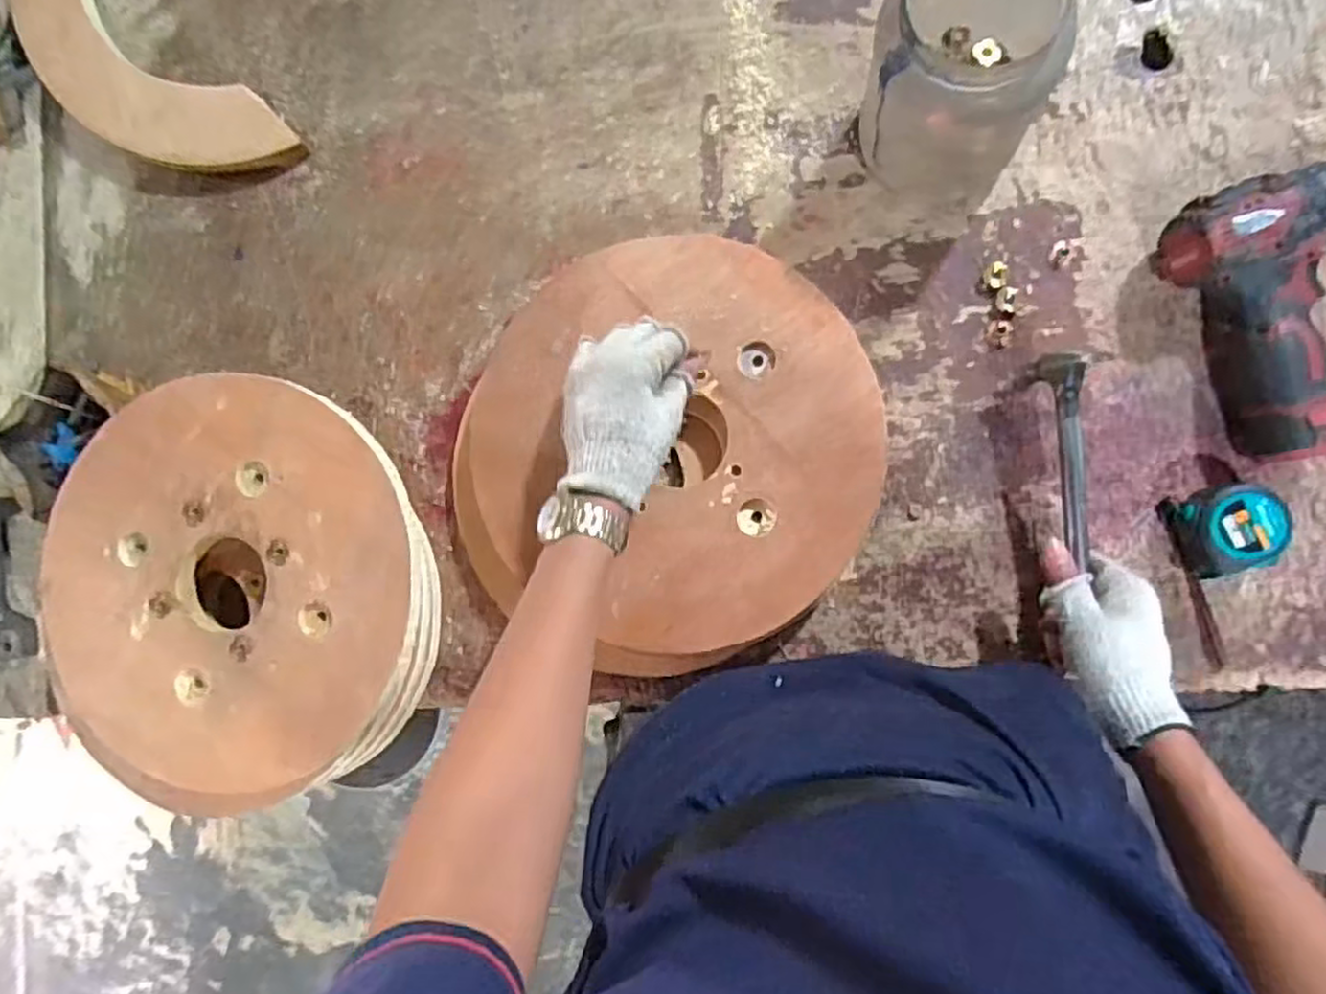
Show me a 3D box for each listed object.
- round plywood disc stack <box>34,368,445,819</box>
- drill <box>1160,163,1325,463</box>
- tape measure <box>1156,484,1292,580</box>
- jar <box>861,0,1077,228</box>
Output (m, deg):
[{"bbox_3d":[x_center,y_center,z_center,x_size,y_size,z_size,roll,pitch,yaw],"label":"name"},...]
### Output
[{"bbox_3d":[-0.345,0.086,0.624,0.313,0.108,0.357,18,92,10],"label":"round plywood disc stack"},{"bbox_3d":[0.491,-0.145,0.507,0.217,0.060,0.193,-19,86,9],"label":"drill"},{"bbox_3d":[0.406,0.023,0.527,0.061,0.048,0.060,-19,86,9],"label":"tape measure"},{"bbox_3d":[0.207,-0.289,0.507,0.115,0.176,0.116,0,89,10],"label":"jar"}]

